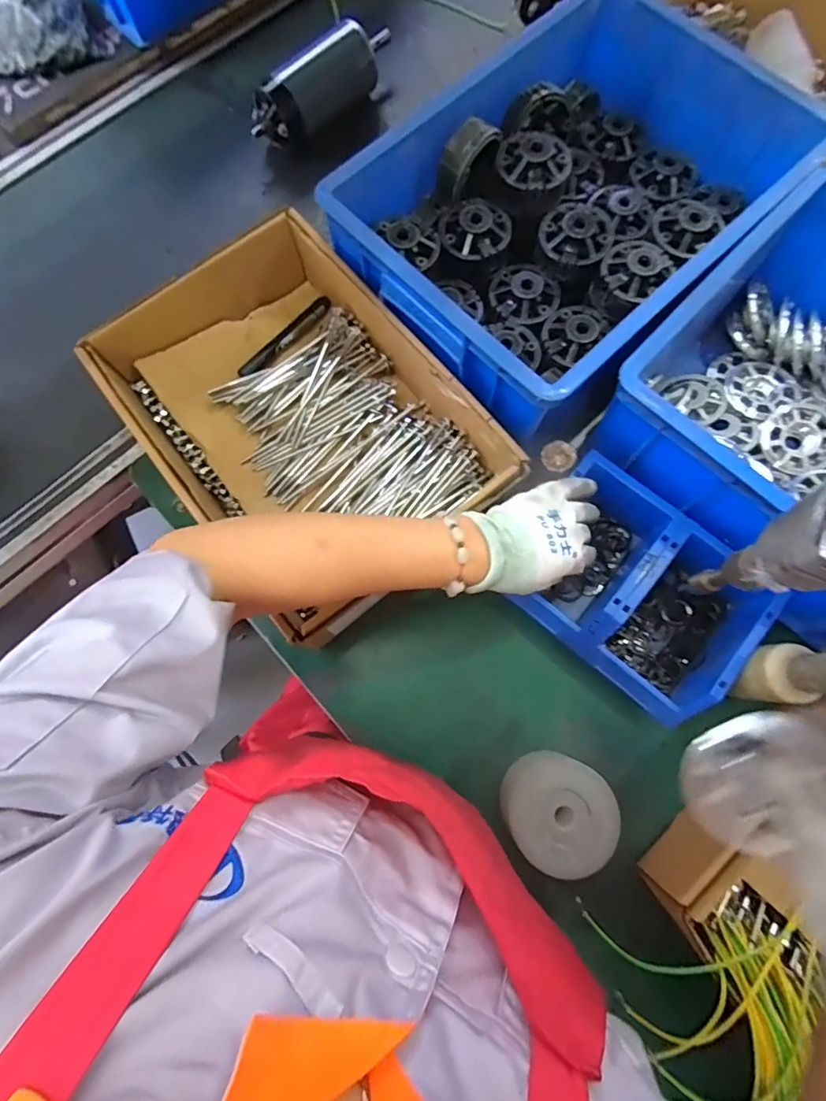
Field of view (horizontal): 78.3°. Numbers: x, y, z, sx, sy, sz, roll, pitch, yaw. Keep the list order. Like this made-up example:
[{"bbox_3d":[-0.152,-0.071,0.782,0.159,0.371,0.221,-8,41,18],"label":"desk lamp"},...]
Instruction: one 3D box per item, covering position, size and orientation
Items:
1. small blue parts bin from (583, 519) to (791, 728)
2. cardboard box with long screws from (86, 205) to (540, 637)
[{"bbox_3d":[0.240,0.070,0.474,0.110,0.076,0.152,38,80,10],"label":"small blue parts bin"},{"bbox_3d":[-0.109,-0.131,0.511,0.258,0.076,0.367,-39,78,-8],"label":"cardboard box with long screws"}]

